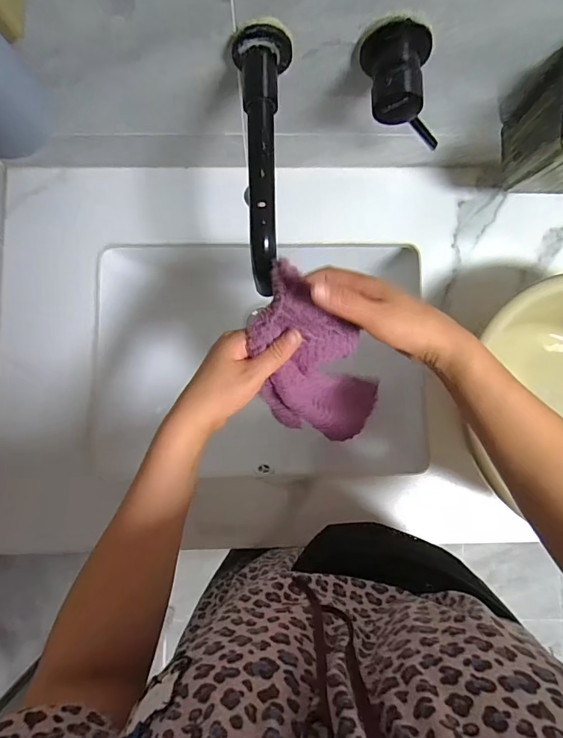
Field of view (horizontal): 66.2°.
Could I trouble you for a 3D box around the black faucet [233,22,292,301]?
[{"bbox_3d":[-0.020,-0.183,0.386,0.051,0.049,0.217,2,87,-1],"label":"black faucet"}]

